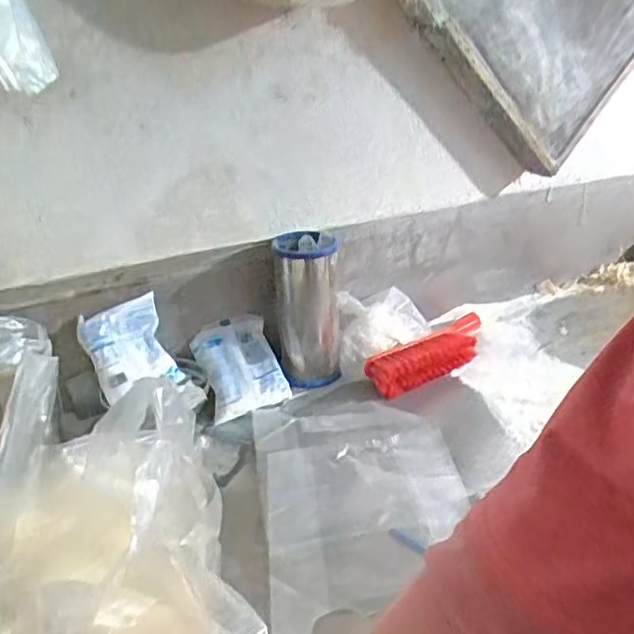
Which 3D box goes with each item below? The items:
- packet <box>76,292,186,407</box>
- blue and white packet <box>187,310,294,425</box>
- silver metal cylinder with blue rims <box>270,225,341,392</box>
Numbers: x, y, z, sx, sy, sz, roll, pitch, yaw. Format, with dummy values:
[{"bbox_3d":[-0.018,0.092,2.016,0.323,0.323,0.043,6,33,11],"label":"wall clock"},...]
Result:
[{"bbox_3d":[-0.259,0.044,0.915,0.112,0.126,0.022,-24,10,-31],"label":"packet"},{"bbox_3d":[-0.112,0.070,0.968,0.113,0.025,0.147,-16,73,-23],"label":"blue and white packet"},{"bbox_3d":[-0.010,-0.010,0.981,0.094,0.208,0.094,-6,26,-8],"label":"silver metal cylinder with blue rims"}]

